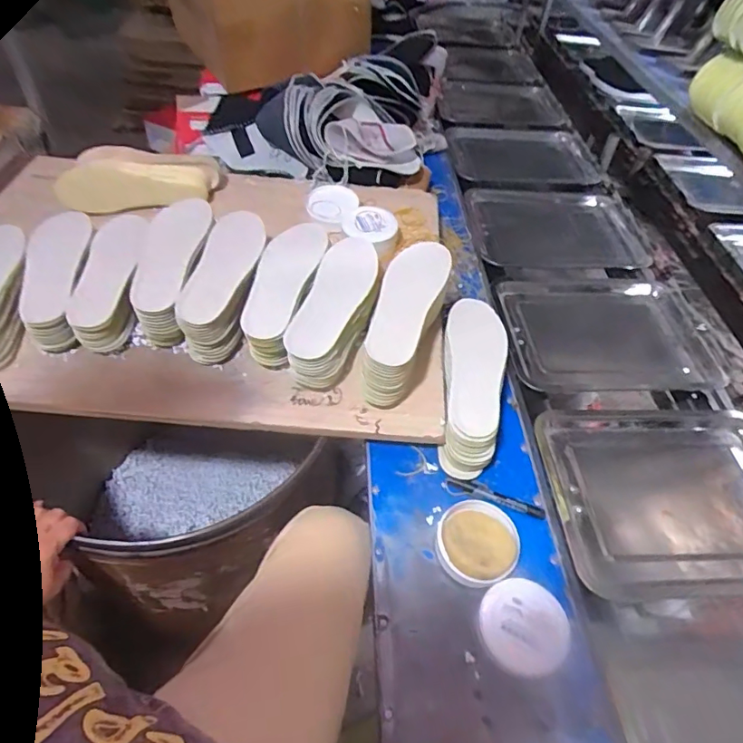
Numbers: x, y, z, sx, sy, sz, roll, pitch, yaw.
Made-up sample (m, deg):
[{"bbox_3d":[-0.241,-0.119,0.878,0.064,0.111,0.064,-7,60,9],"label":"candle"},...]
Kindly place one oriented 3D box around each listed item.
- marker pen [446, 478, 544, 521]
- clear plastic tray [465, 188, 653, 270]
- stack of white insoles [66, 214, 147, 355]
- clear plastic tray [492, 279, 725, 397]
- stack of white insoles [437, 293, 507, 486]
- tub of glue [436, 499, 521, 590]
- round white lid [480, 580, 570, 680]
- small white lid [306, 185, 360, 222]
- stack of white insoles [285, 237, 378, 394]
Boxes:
[{"bbox_3d":[0.175,0.177,0.712,0.138,0.014,0.020,19,51,9],"label":"marker pen"},{"bbox_3d":[0.388,-0.308,1.113,0.344,0.067,0.286,1,50,-5],"label":"clear plastic tray"},{"bbox_3d":[-0.418,-0.153,0.828,0.104,0.084,0.270,-6,51,-11],"label":"stack of white insoles"},{"bbox_3d":[0.393,-0.072,0.911,0.363,0.065,0.287,1,50,-5],"label":"clear plastic tray"},{"bbox_3d":[0.146,0.013,0.773,0.087,0.126,0.264,11,50,3],"label":"stack of white insoles"},{"bbox_3d":[0.135,0.217,0.651,0.095,0.052,0.102,3,50,-4],"label":"tub of glue"},{"bbox_3d":[0.182,0.303,0.604,0.099,0.025,0.099,3,50,-4],"label":"round white lid"},{"bbox_3d":[-0.072,-0.330,0.985,0.098,0.028,0.108,12,50,4],"label":"small white lid"},{"bbox_3d":[-0.049,-0.104,0.767,0.089,0.090,0.274,15,64,6],"label":"stack of white insoles"}]

